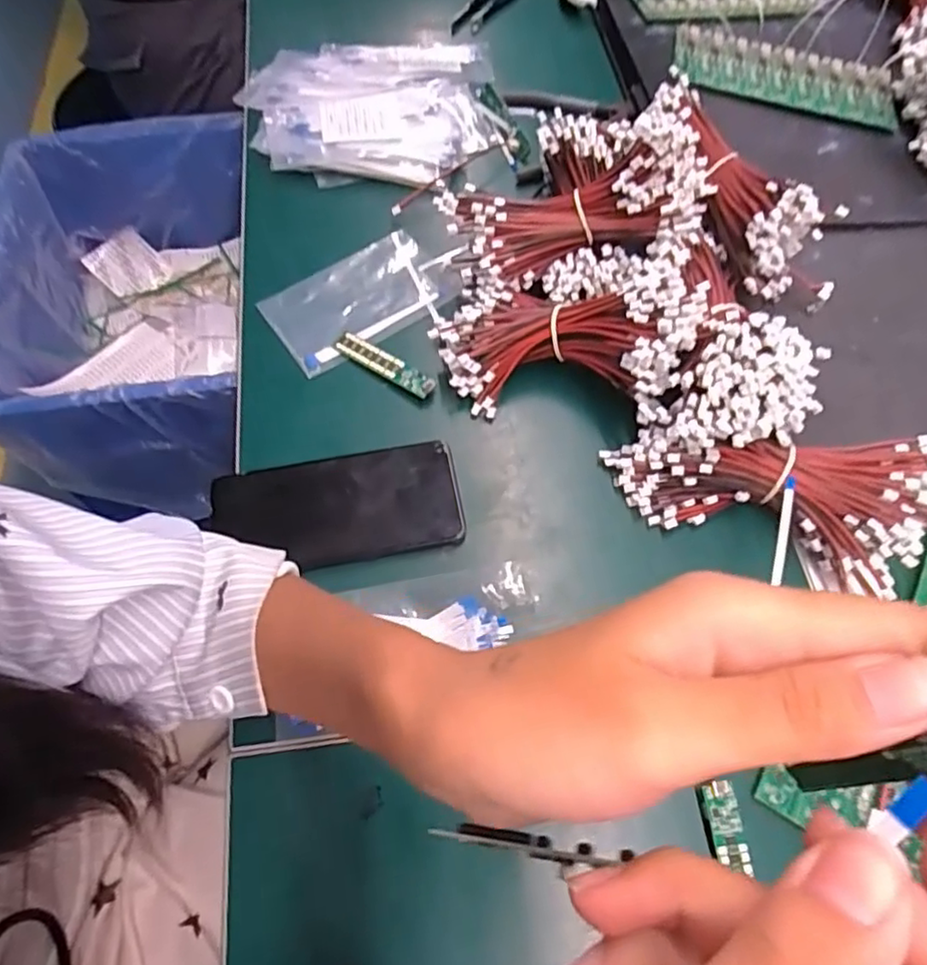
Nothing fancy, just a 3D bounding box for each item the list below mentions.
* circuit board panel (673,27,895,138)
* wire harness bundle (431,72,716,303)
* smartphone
[{"bbox_3d":[0.289,-0.363,0.571,0.196,0.015,0.092,8,64,3],"label":"circuit board panel"},{"bbox_3d":[0.081,-0.190,0.435,0.175,0.071,0.066,-19,65,8],"label":"wire harness bundle"},{"bbox_3d":[-0.079,0.017,0.407,0.152,0.009,0.075,-10,65,-6],"label":"smartphone"}]

